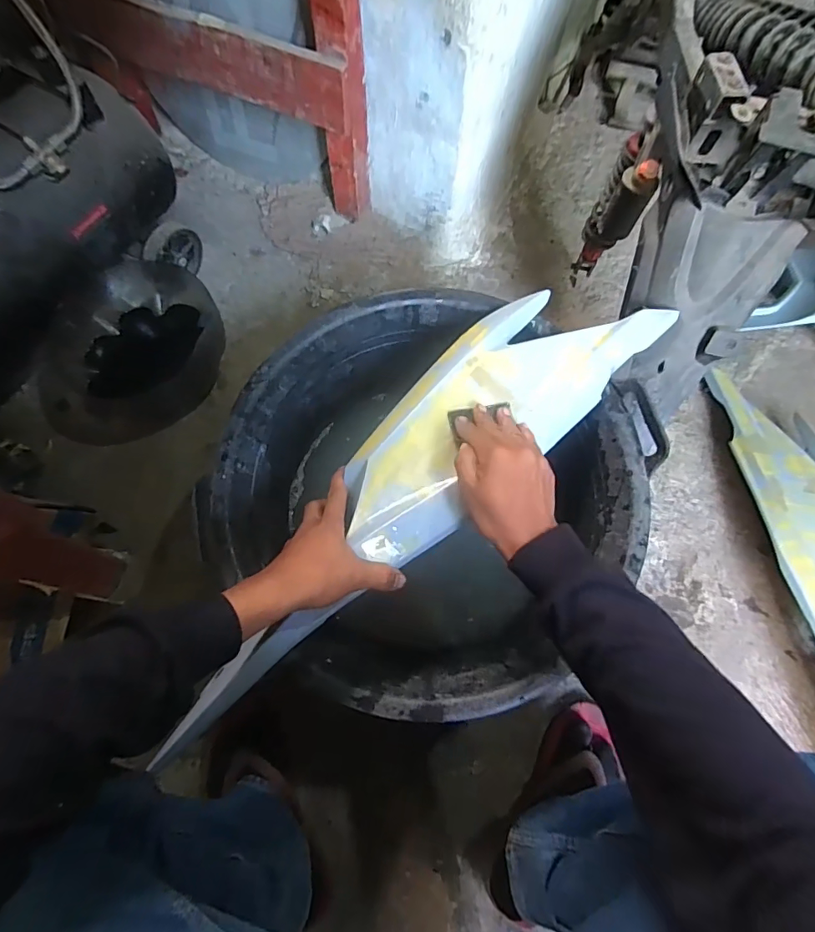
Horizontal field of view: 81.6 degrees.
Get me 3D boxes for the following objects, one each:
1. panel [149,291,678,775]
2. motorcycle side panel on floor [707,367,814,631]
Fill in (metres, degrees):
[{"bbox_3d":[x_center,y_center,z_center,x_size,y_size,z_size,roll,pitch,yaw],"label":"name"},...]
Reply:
[{"bbox_3d":[0.030,-0.003,0.491,0.710,0.057,0.150,-42,75,-17],"label":"panel"},{"bbox_3d":[0.617,0.100,0.722,0.160,0.078,0.575,1,67,-2],"label":"motorcycle side panel on floor"}]

